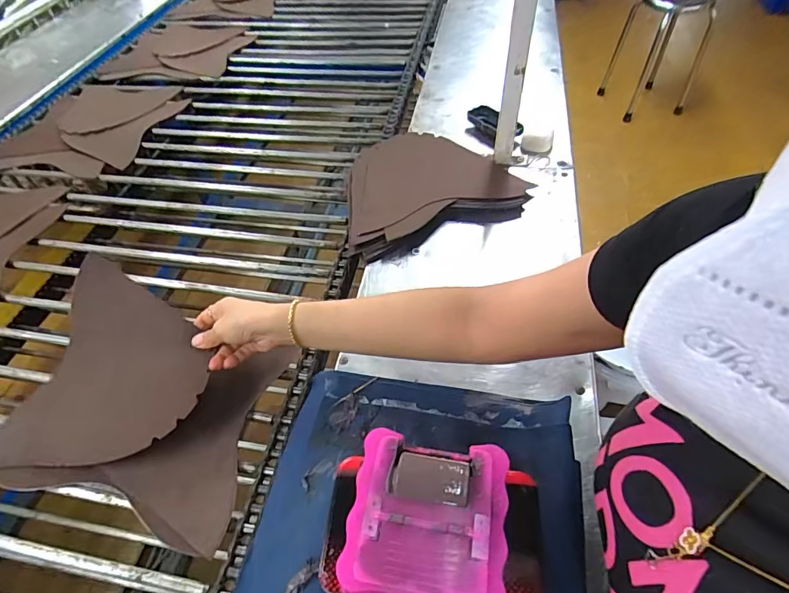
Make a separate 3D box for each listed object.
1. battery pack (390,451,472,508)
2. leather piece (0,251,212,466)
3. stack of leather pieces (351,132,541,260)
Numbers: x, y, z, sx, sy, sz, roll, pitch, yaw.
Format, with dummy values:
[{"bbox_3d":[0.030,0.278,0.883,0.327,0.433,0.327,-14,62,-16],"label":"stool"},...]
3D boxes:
[{"bbox_3d":[0.026,0.131,0.320,0.054,0.005,0.033,6,52,8],"label":"battery pack"},{"bbox_3d":[-0.328,0.081,0.526,0.227,0.019,0.245,7,70,11],"label":"leather piece"},{"bbox_3d":[0.044,-0.180,0.726,0.297,0.048,0.234,-19,53,-12],"label":"stack of leather pieces"}]

